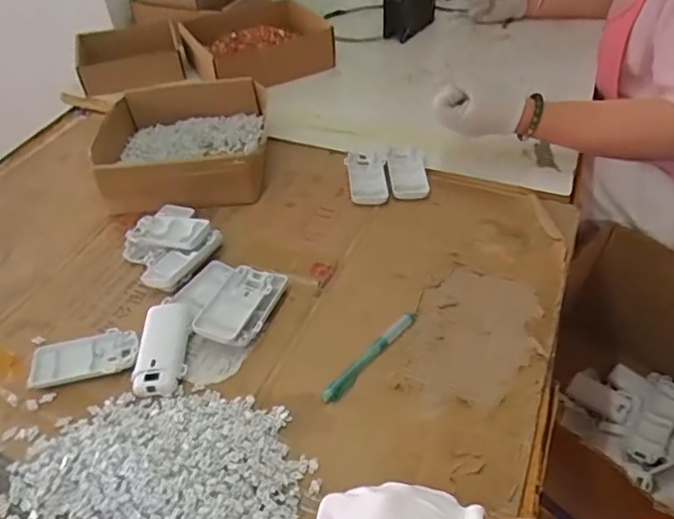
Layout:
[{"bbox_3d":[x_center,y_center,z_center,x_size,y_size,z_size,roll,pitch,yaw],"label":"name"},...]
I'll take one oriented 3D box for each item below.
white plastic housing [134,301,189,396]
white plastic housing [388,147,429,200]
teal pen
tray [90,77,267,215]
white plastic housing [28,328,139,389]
[{"bbox_3d":[-0.167,0.085,0.553,0.044,0.018,0.100,-3,46,0],"label":"white plastic housing"},{"bbox_3d":[0.090,-0.115,0.745,0.046,0.017,0.101,-4,46,0],"label":"white plastic housing"},{"bbox_3d":[0.032,0.092,0.546,0.014,0.011,0.125,32,55,30],"label":"teal pen"},{"bbox_3d":[-0.203,-0.151,0.768,0.212,0.064,0.201,-5,46,-1],"label":"tray"},{"bbox_3d":[-0.240,0.096,0.552,0.096,0.017,0.052,-11,46,-8],"label":"white plastic housing"}]

